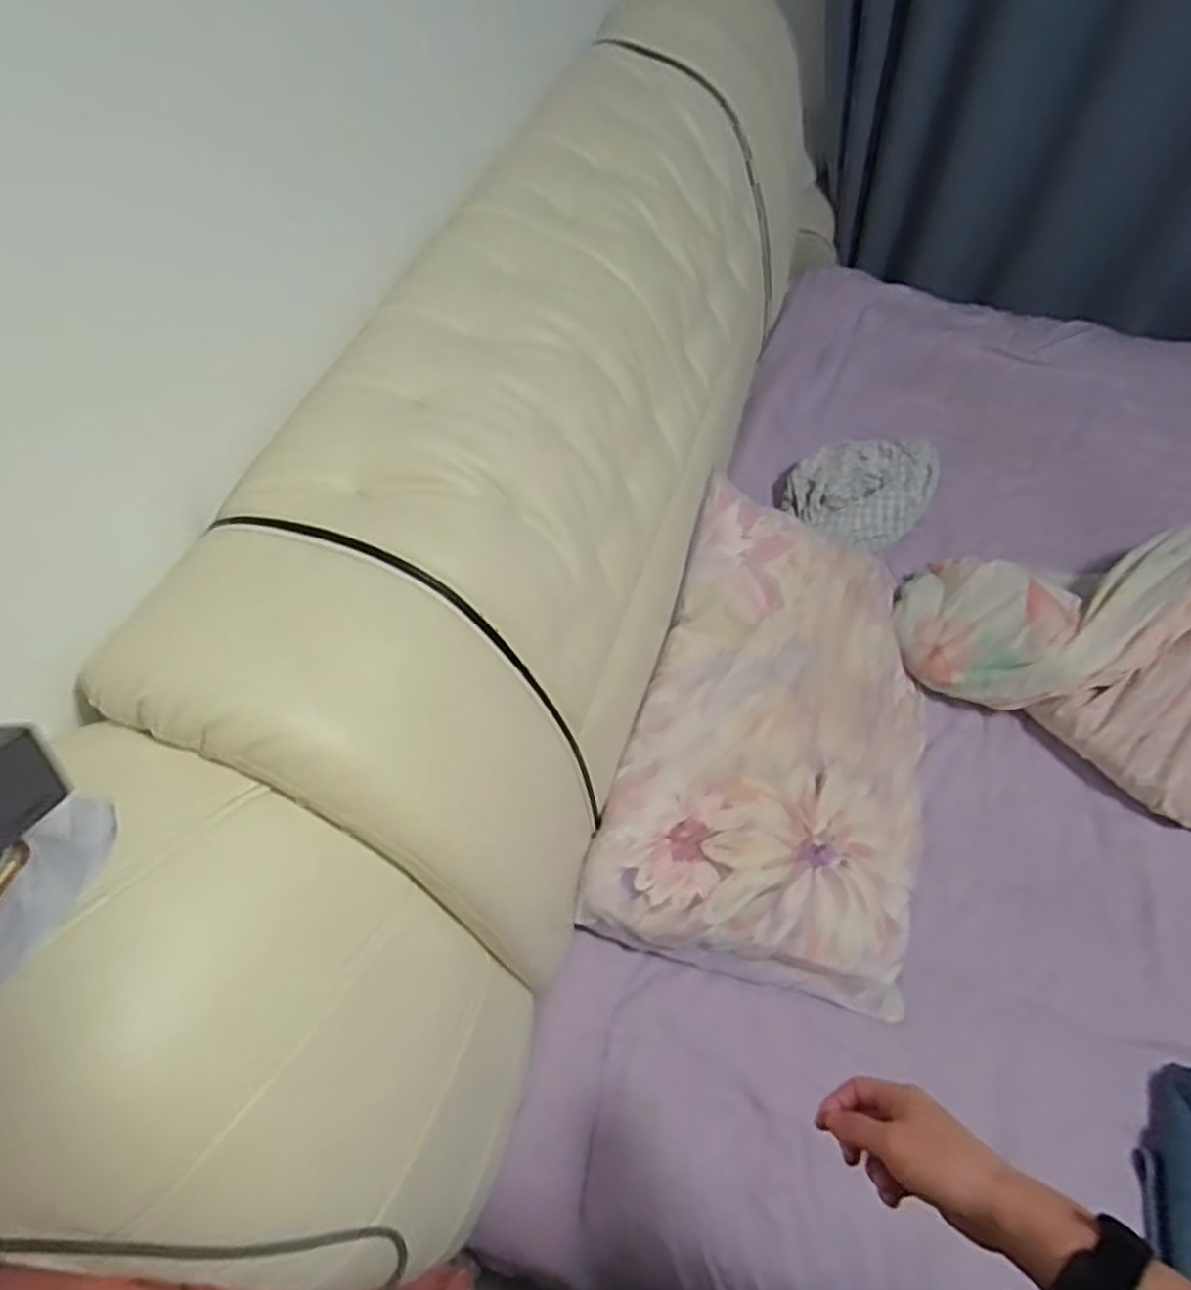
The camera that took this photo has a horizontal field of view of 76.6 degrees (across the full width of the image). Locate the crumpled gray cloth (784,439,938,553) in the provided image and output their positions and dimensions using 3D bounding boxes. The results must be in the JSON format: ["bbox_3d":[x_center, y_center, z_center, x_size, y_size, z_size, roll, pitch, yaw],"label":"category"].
[{"bbox_3d":[0.474,-0.272,1.306,0.297,0.084,0.188,-24,58,-12],"label":"crumpled gray cloth"}]

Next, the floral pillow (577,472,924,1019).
[{"bbox_3d":[0.262,0.120,1.051,0.418,0.110,0.673,25,64,-7],"label":"floral pillow"}]

